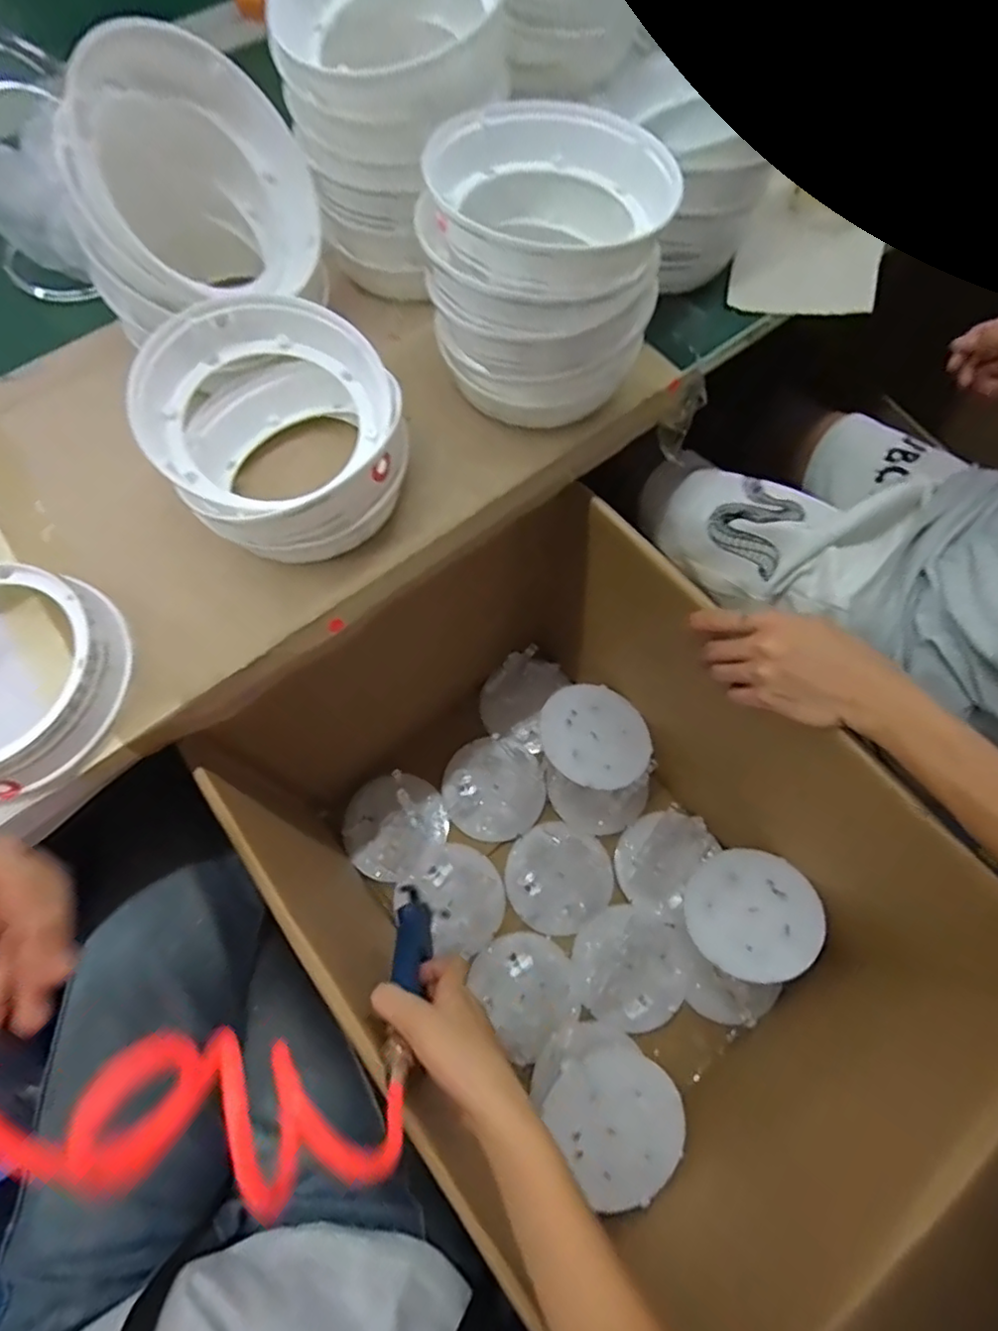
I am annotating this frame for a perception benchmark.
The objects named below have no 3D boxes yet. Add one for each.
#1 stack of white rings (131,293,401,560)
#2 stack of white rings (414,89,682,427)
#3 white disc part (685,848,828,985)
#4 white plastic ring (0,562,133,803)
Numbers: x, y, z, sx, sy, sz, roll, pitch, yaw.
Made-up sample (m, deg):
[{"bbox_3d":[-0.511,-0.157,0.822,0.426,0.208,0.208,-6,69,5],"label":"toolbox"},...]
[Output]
[{"bbox_3d":[-0.143,-0.152,0.425,0.159,0.102,0.150,39,74,12],"label":"stack of white rings"},{"bbox_3d":[0.027,-0.266,0.446,0.153,0.146,0.153,1,70,0],"label":"stack of white rings"},{"bbox_3d":[0.258,0.251,0.638,0.123,0.017,0.130,-13,47,15],"label":"white disc part"},{"bbox_3d":[-0.310,0.008,0.394,0.141,0.046,0.144,0,70,-1],"label":"white plastic ring"}]

